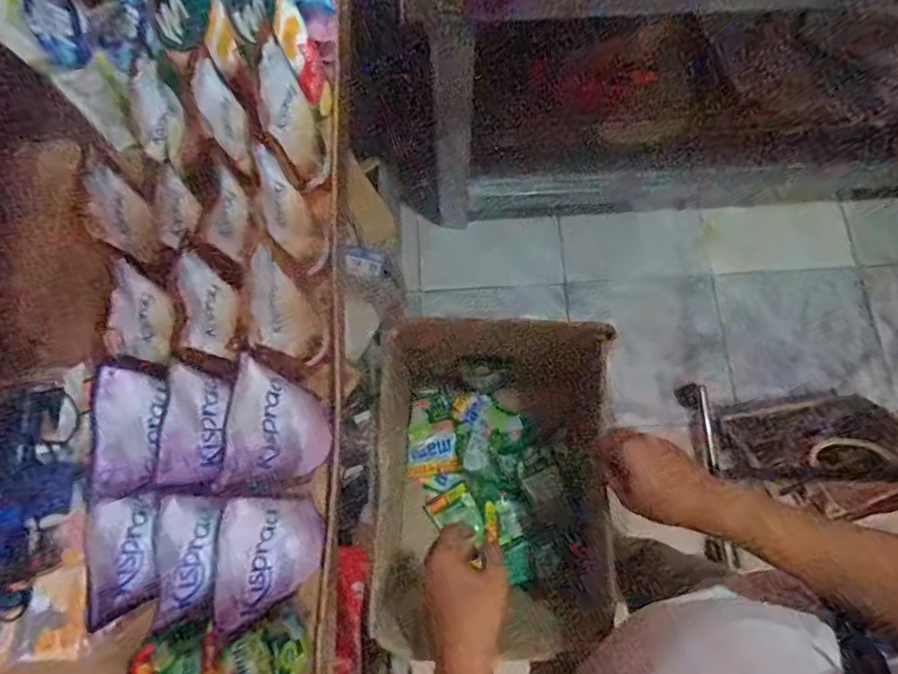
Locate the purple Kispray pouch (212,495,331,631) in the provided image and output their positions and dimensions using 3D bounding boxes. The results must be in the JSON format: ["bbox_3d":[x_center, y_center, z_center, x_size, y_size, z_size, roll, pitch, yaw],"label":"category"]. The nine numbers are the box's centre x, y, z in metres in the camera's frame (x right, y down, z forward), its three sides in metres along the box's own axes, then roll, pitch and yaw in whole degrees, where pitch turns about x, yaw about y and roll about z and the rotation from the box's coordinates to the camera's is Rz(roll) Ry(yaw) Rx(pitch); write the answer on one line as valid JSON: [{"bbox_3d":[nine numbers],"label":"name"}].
[{"bbox_3d":[-0.159,0.204,0.508,0.043,0.173,0.099,1,74,2],"label":"purple Kispray pouch"}]

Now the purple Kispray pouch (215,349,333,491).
[{"bbox_3d":[-0.158,0.088,0.529,0.041,0.175,0.109,-1,74,2],"label":"purple Kispray pouch"}]

